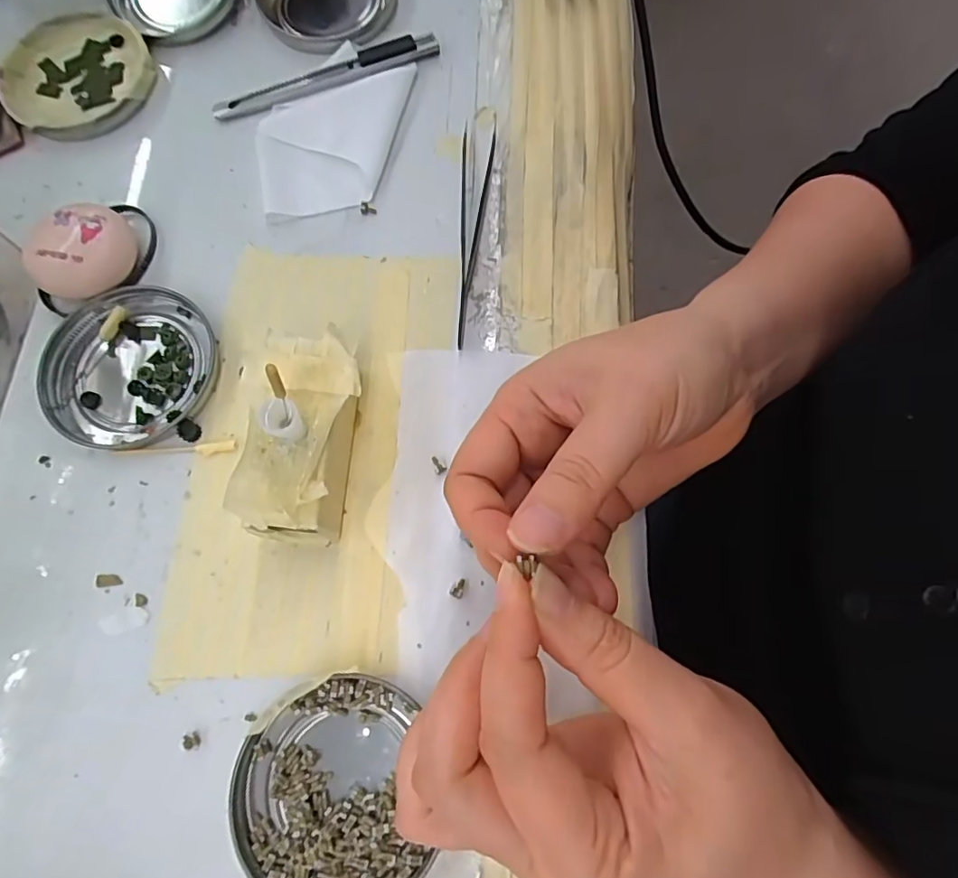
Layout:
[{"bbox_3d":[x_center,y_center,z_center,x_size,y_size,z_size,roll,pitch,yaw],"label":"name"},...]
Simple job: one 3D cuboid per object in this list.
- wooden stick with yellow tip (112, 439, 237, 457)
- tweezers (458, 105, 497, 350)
[{"bbox_3d":[-0.137,0.005,0.252,0.055,0.004,0.007,-5,74,0],"label":"wooden stick with yellow tip"},{"bbox_3d":[-0.003,-0.112,0.283,0.016,0.005,0.144,3,74,2],"label":"tweezers"}]

